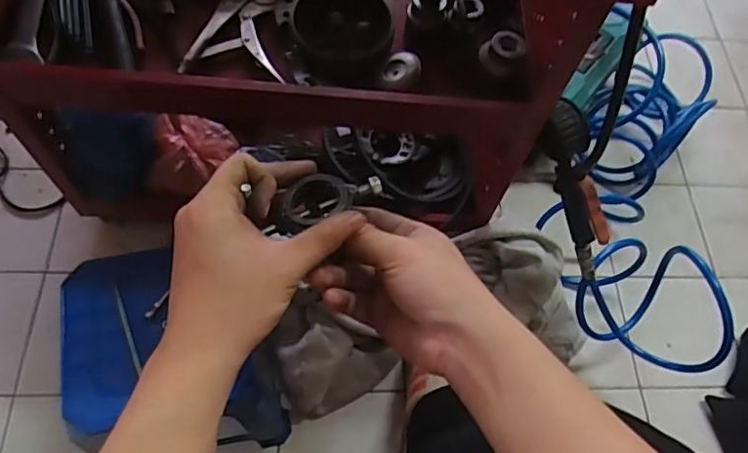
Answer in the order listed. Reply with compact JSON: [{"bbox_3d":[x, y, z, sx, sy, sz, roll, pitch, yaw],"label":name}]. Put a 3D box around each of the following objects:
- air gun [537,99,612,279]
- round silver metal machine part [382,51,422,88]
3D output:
[{"bbox_3d":[0.279,-0.033,0.771,0.042,0.264,0.076,-30,27,-19],"label":"air gun"},{"bbox_3d":[0.038,-0.197,0.730,0.051,0.025,0.051,-10,66,23],"label":"round silver metal machine part"}]

